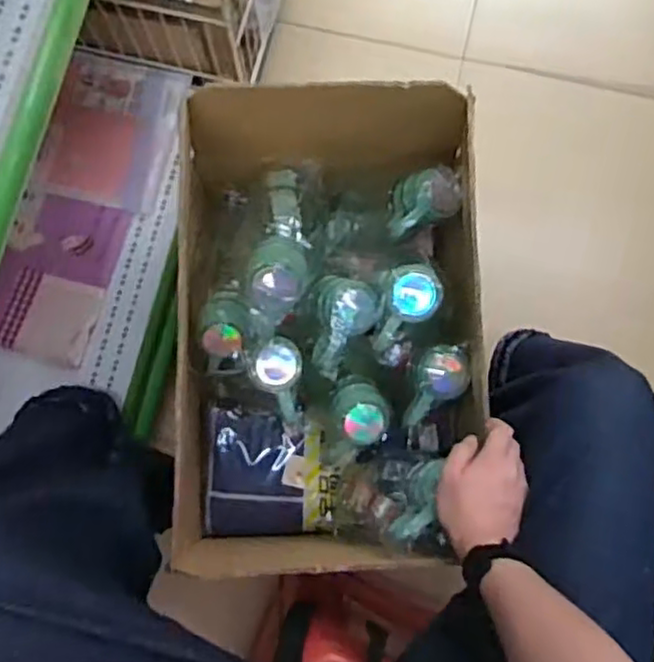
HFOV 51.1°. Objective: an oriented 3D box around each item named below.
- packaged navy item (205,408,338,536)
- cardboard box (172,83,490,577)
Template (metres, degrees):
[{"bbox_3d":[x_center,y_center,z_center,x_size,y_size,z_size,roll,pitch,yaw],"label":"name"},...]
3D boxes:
[{"bbox_3d":[-0.074,0.189,0.906,0.173,0.045,0.163,1,79,0],"label":"packaged navy item"},{"bbox_3d":[-0.010,0.010,0.818,0.334,0.273,0.490,0,79,0],"label":"cardboard box"}]

